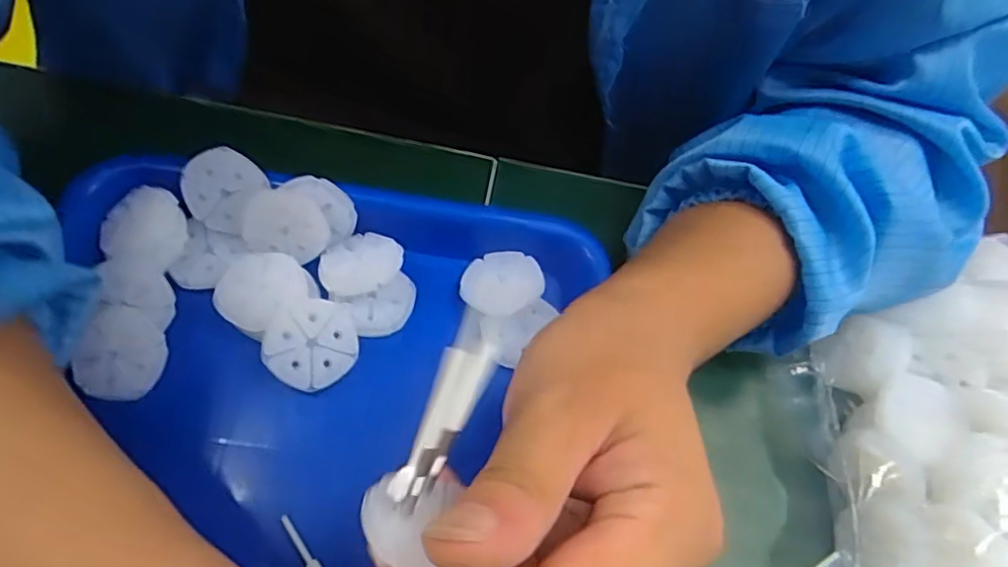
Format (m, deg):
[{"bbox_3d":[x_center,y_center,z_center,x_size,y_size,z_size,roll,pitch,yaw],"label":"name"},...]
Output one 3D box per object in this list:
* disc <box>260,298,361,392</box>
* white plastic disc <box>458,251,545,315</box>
[{"bbox_3d":[-0.083,0.025,0.274,0.037,0.006,0.039,4,79,-21],"label":"disc"},{"bbox_3d":[-0.001,-0.001,0.300,0.036,0.006,0.033,3,62,-5],"label":"white plastic disc"}]

